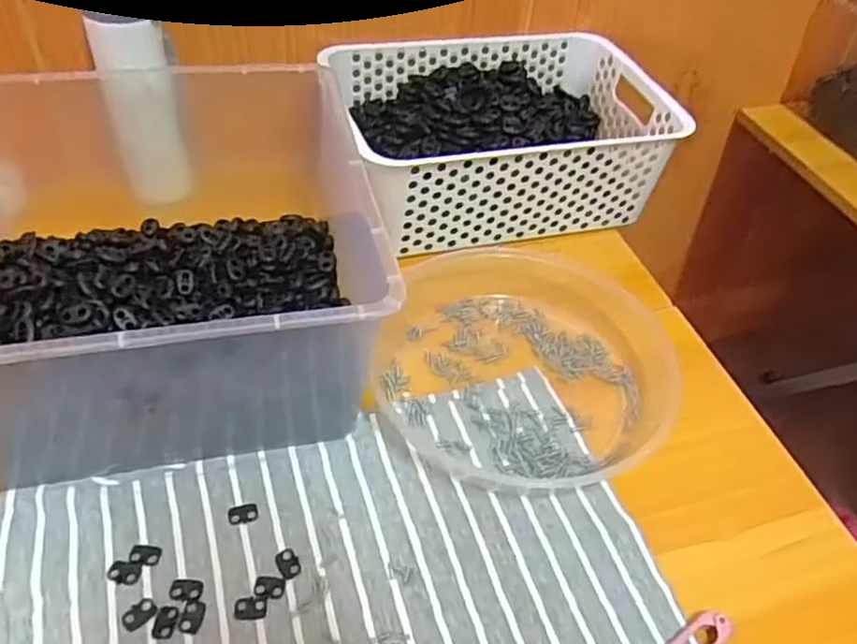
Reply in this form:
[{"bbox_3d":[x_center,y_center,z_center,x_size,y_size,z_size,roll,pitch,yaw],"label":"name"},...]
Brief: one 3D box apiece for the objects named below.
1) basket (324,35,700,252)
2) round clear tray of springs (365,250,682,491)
[{"bbox_3d":[0.070,-0.181,0.684,0.288,0.102,0.208,-10,49,-15],"label":"basket"},{"bbox_3d":[0.069,0.015,0.549,0.214,0.048,0.235,3,46,-3],"label":"round clear tray of springs"}]

